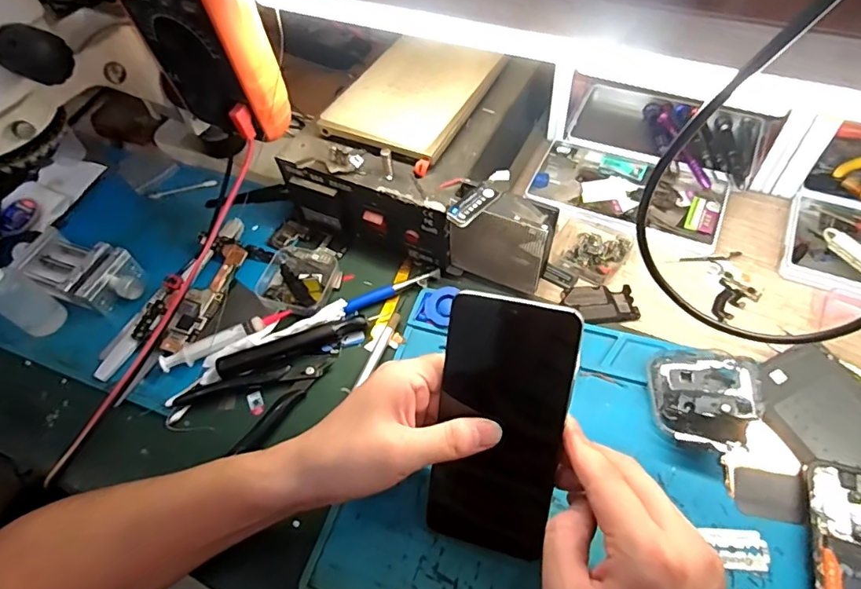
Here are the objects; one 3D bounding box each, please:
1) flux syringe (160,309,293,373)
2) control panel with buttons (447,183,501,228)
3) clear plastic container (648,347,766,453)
[{"bbox_3d":[-0.171,0.037,0.422,0.109,0.013,0.016,-23,56,-11],"label":"flux syringe"},{"bbox_3d":[0.033,-0.068,0.385,0.046,0.006,0.018,-41,61,-20],"label":"control panel with buttons"},{"bbox_3d":[0.194,0.073,0.359,0.068,0.027,0.076,12,57,13],"label":"clear plastic container"}]

